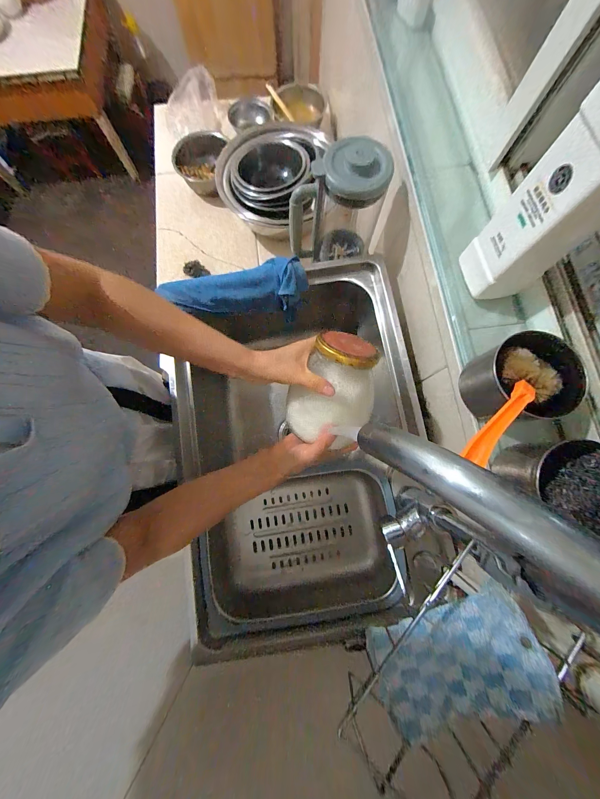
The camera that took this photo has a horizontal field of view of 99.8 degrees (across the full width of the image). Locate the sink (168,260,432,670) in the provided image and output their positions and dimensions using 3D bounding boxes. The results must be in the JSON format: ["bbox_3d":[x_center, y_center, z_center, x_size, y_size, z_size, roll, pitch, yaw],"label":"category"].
[{"bbox_3d":[-0.017,0.091,0.554,0.452,0.248,0.617,-11,79,-2],"label":"sink"}]

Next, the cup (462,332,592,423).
[{"bbox_3d":[0.267,-0.017,0.312,0.093,0.080,0.102,0,78,0],"label":"cup"}]

